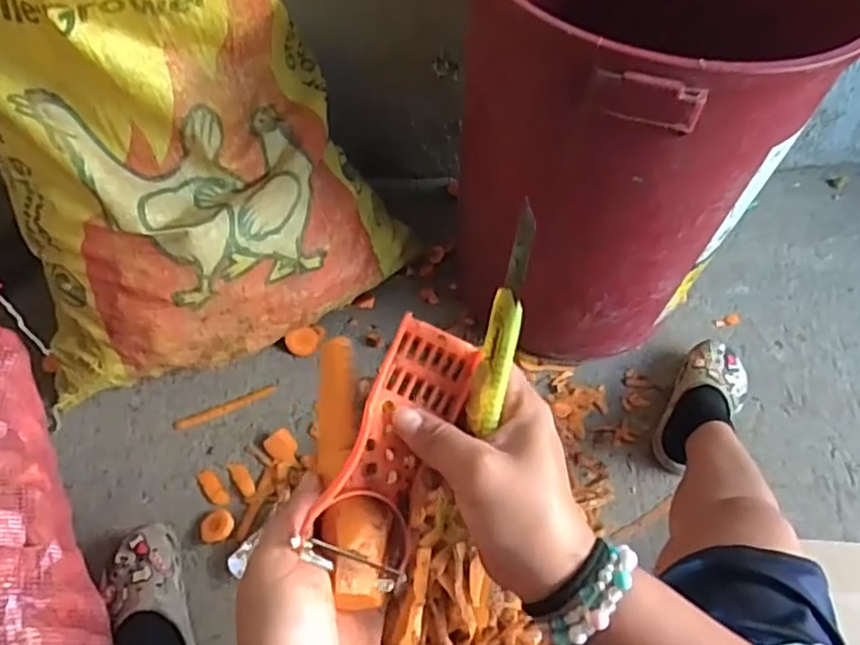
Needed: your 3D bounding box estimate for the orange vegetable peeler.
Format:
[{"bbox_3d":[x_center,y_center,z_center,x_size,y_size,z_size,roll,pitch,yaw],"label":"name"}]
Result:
[{"bbox_3d":[-0.014,0.059,0.303,0.051,0.012,0.120,29,74,-12],"label":"orange vegetable peeler"}]

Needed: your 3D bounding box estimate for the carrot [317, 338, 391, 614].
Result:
[{"bbox_3d":[-0.040,0.066,0.312,0.030,0.028,0.134,-8,58,-8],"label":"carrot"}]

